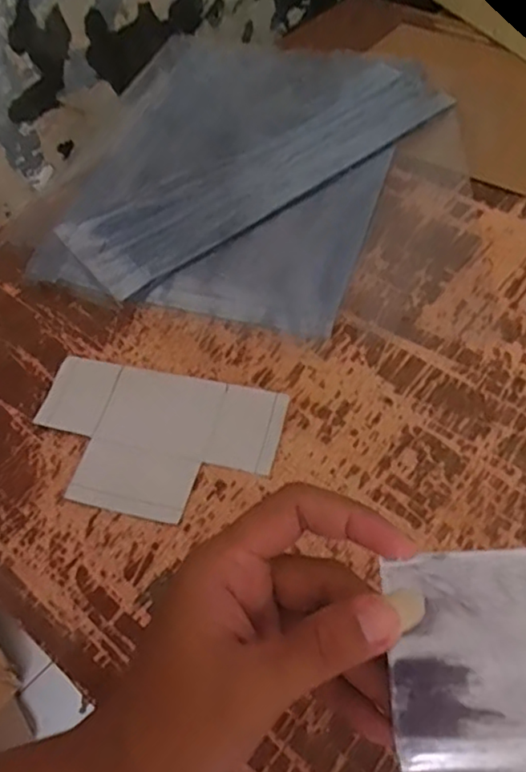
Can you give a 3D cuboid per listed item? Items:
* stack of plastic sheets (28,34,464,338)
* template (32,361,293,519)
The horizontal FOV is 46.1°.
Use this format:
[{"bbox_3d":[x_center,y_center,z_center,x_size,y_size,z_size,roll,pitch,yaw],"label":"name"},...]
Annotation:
[{"bbox_3d":[-0.022,-0.213,0.584,0.298,0.032,0.379,14,55,15],"label":"stack of plastic sheets"},{"bbox_3d":[-0.074,0.036,0.411,0.164,0.004,0.100,10,61,9],"label":"template"}]

